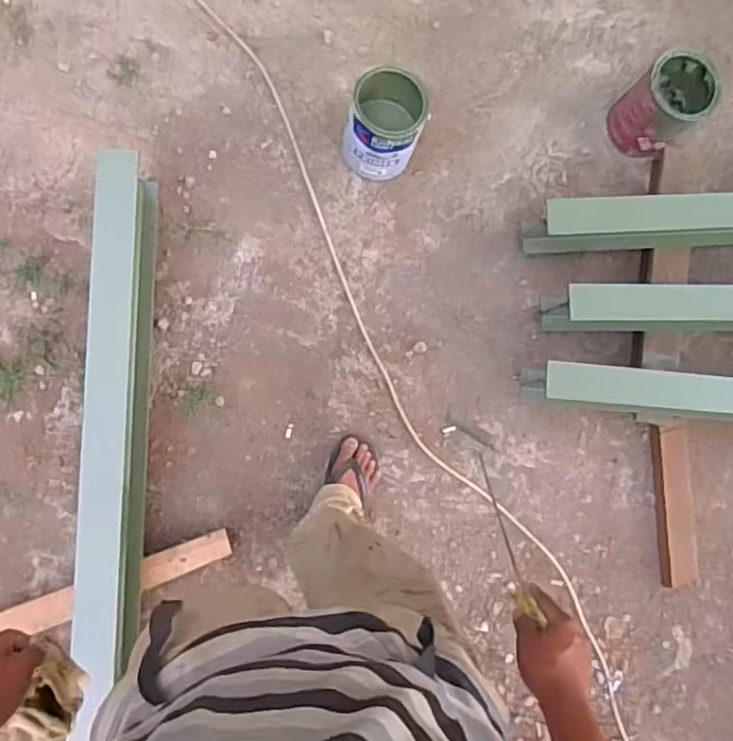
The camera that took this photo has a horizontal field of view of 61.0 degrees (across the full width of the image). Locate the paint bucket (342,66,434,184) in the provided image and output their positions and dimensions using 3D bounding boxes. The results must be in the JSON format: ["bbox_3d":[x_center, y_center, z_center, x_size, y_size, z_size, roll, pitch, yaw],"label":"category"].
[{"bbox_3d":[0.040,-0.543,1.394,0.167,0.178,0.172,1,83,-5],"label":"paint bucket"}]

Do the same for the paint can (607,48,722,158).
[{"bbox_3d":[0.691,-0.618,1.457,0.170,0.215,0.157,0,82,-3],"label":"paint can"}]

